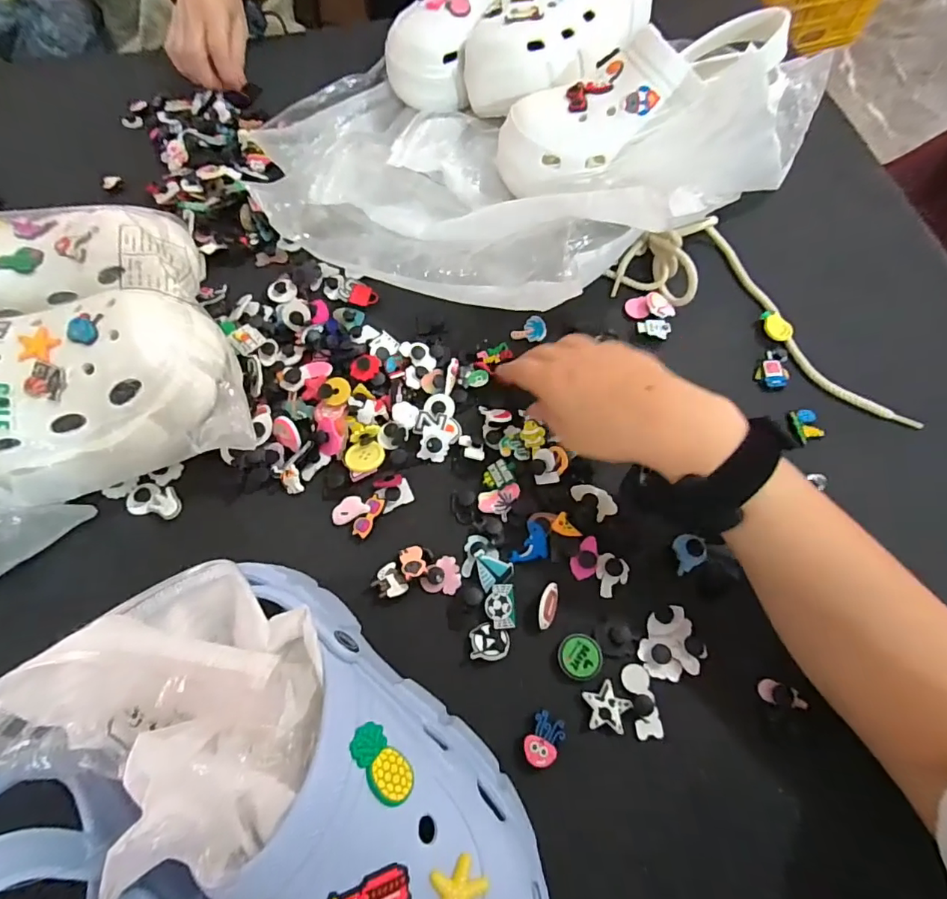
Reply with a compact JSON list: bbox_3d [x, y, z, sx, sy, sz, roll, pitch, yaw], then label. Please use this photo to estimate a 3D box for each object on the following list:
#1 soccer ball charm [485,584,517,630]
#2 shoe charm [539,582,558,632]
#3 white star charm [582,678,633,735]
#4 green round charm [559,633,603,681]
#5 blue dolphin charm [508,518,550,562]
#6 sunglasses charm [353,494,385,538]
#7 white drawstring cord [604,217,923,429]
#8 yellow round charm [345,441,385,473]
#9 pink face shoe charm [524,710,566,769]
[{"bbox_3d":[0.018,0.104,0.322,0.019,0.007,0.028,-2,65,2],"label":"soccer ball charm"},{"bbox_3d":[0.049,0.103,0.319,0.011,0.011,0.029,15,67,9],"label":"shoe charm"},{"bbox_3d":[0.081,0.155,0.292,0.027,0.004,0.027,-11,65,-2],"label":"white star charm"},{"bbox_3d":[0.067,0.131,0.308,0.026,0.010,0.026,-1,65,2],"label":"green round charm"},{"bbox_3d":[0.039,0.063,0.339,0.025,0.008,0.028,-2,65,2],"label":"blue dolphin charm"},{"bbox_3d":[-0.076,0.048,0.353,0.012,0.005,0.031,27,69,14],"label":"sunglasses charm"},{"bbox_3d":[0.251,-0.131,0.402,0.267,0.036,0.121,33,71,16],"label":"white drawstring cord"},{"bbox_3d":[-0.082,0.006,0.371,0.029,0.004,0.025,-21,66,-7],"label":"yellow round charm"},{"bbox_3d":[0.042,0.173,0.291,0.019,0.013,0.027,27,69,14],"label":"pink face shoe charm"}]

